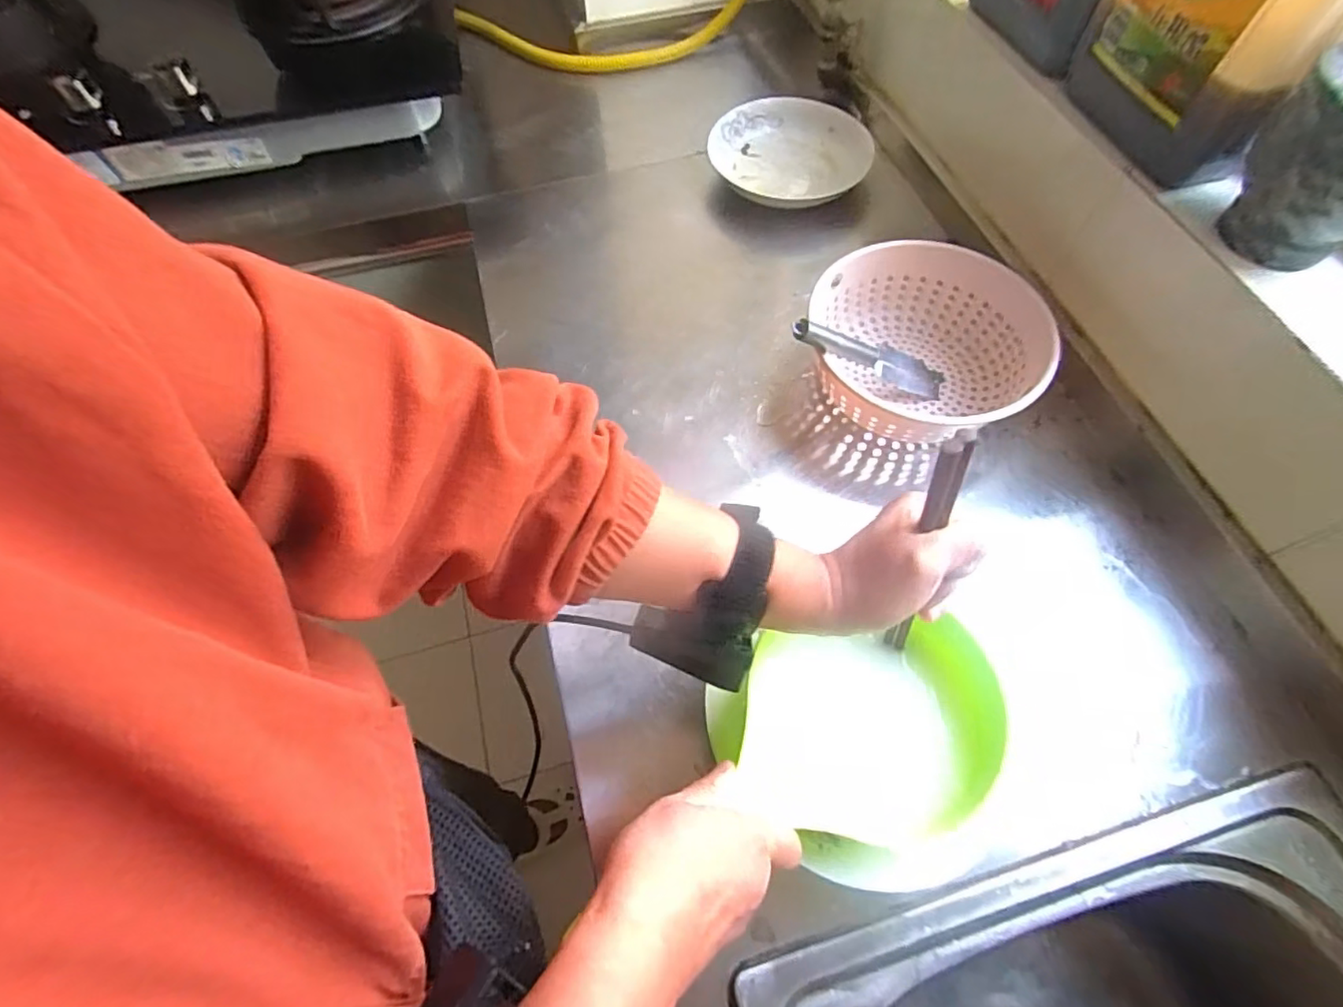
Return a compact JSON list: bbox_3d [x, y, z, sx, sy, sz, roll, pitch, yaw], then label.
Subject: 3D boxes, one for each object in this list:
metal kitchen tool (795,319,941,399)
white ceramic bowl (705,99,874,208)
[{"bbox_3d":[0.174,-0.128,0.526,0.176,0.023,0.037,11,56,-32],"label":"metal kitchen tool"},{"bbox_3d":[0.147,-0.425,0.722,0.180,0.042,0.187,0,62,1],"label":"white ceramic bowl"}]

